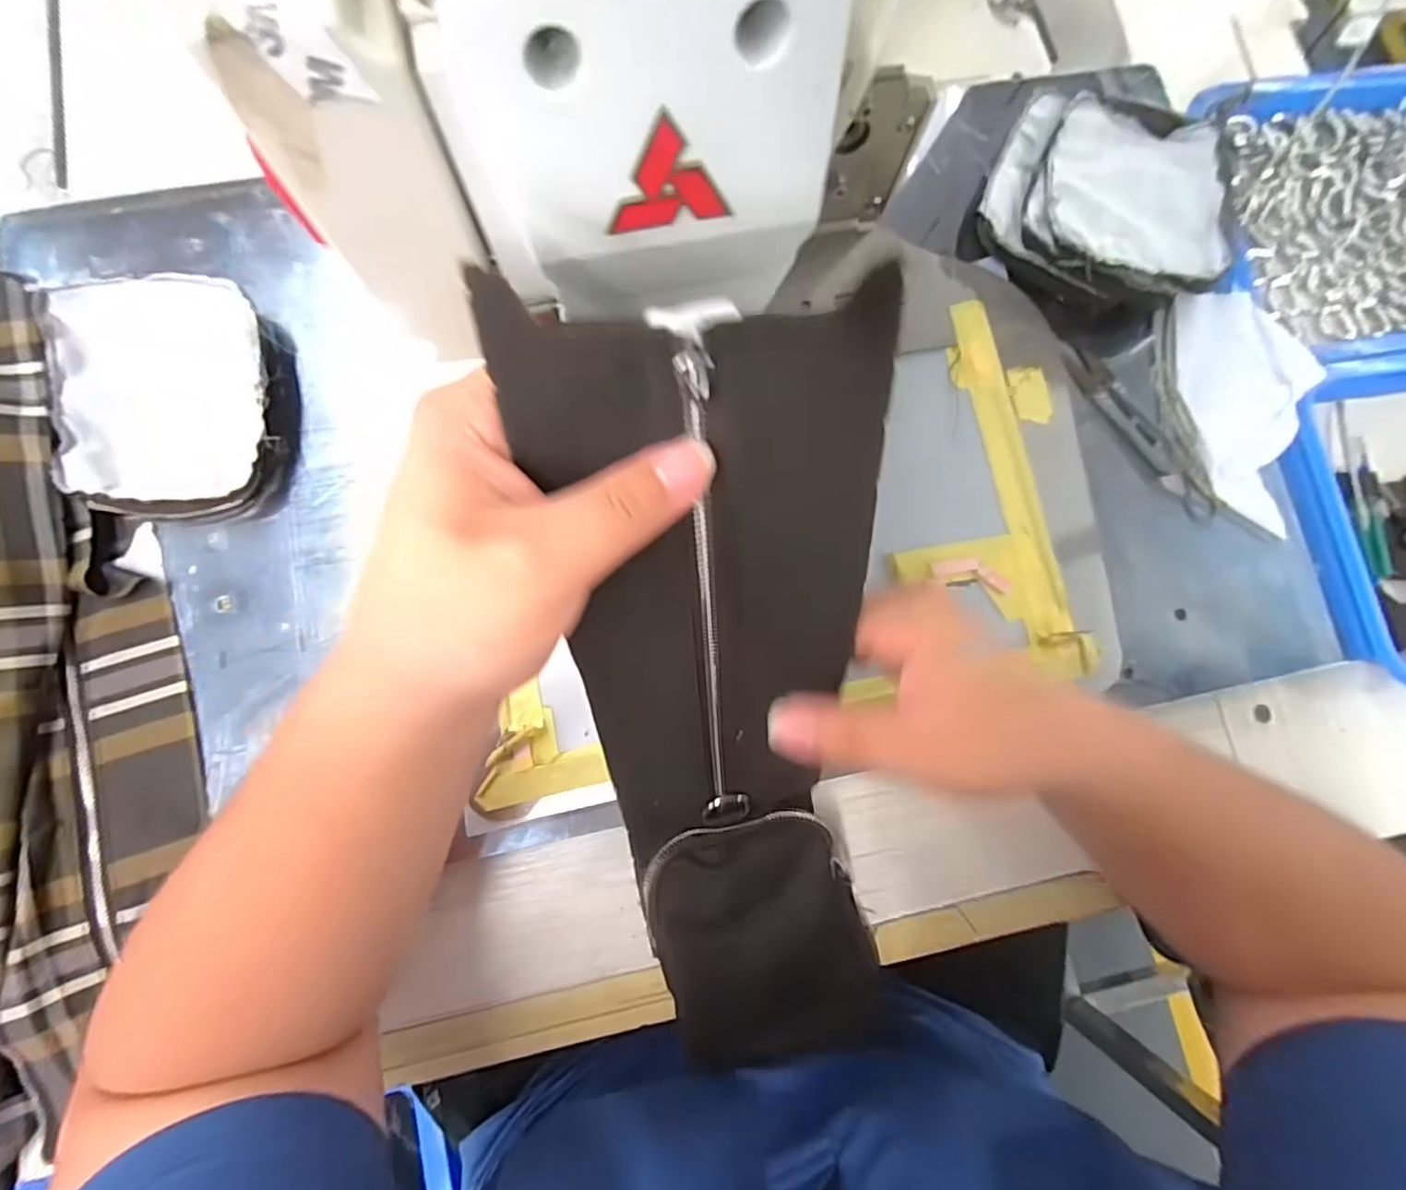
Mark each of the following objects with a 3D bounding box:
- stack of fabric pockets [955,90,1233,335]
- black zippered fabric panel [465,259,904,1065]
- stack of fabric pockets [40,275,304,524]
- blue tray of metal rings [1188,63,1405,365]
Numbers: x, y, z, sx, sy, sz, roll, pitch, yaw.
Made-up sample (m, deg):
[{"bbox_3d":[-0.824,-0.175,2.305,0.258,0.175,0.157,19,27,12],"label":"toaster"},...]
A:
[{"bbox_3d":[0.268,-0.266,0.402,0.151,0.039,0.151,17,80,-1],"label":"stack of fabric pockets"},{"bbox_3d":[0.017,0.078,0.270,0.122,0.079,0.389,-8,123,-5],"label":"black zippered fabric panel"},{"bbox_3d":[-0.308,-0.114,0.353,0.120,0.035,0.137,-10,81,-5],"label":"stack of fabric pockets"},{"bbox_3d":[0.499,-0.289,0.441,0.276,0.035,0.216,-7,81,-5],"label":"blue tray of metal rings"}]

